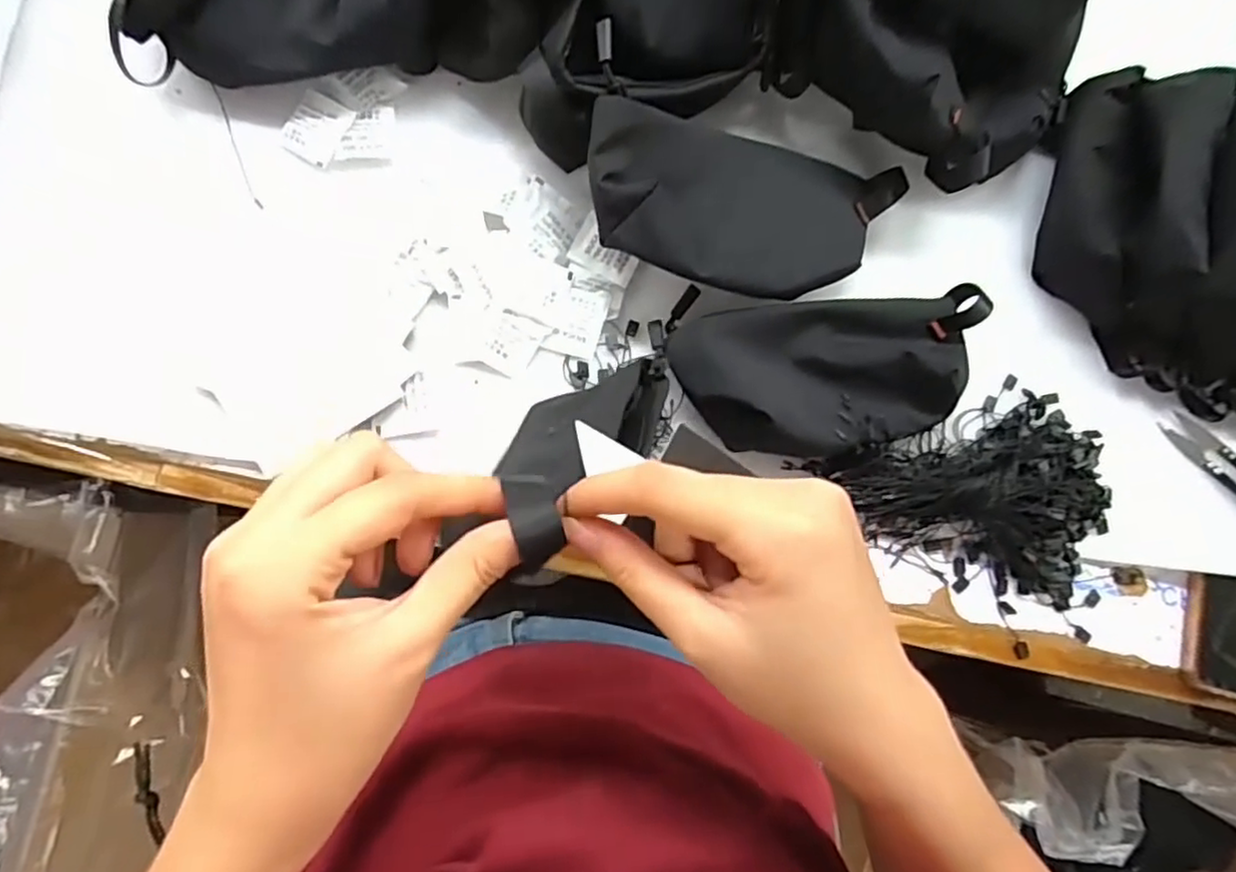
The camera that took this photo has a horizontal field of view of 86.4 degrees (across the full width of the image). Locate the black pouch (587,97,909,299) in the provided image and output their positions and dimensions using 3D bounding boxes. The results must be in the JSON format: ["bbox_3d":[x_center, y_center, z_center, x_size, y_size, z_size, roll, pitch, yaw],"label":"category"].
[{"bbox_3d":[0.082,-0.136,0.400,0.198,0.053,0.102,5,82,-4],"label":"black pouch"}]

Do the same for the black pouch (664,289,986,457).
[{"bbox_3d":[0.137,-0.042,0.408,0.200,0.037,0.099,-12,84,-7],"label":"black pouch"}]

